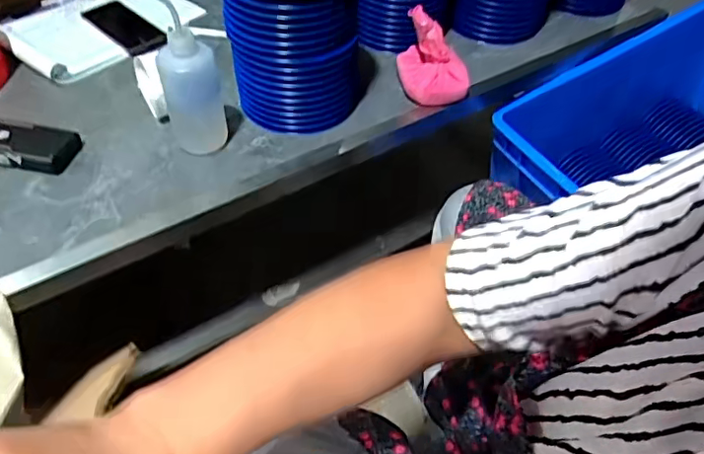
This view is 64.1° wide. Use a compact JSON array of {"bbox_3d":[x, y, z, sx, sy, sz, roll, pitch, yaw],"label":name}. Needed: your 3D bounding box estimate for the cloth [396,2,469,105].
[{"bbox_3d":[0.124,-0.253,0.843,0.113,0.097,0.092,11,50,7],"label":"cloth"}]

